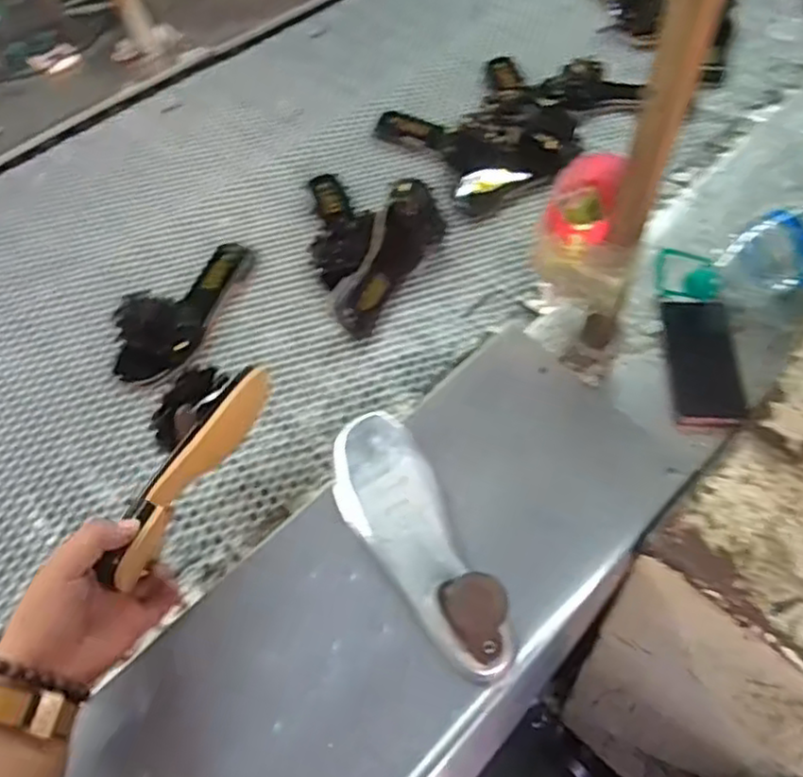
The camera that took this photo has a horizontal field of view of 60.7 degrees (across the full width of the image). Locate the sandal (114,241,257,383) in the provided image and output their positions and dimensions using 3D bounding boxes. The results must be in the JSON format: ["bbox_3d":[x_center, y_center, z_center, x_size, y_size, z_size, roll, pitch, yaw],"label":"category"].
[{"bbox_3d":[-0.286,-0.117,0.869,0.134,0.069,0.232,16,59,14],"label":"sandal"}]

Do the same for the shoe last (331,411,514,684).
[{"bbox_3d":[0.012,0.123,0.602,0.093,0.094,0.262,-24,55,-13],"label":"shoe last"}]

